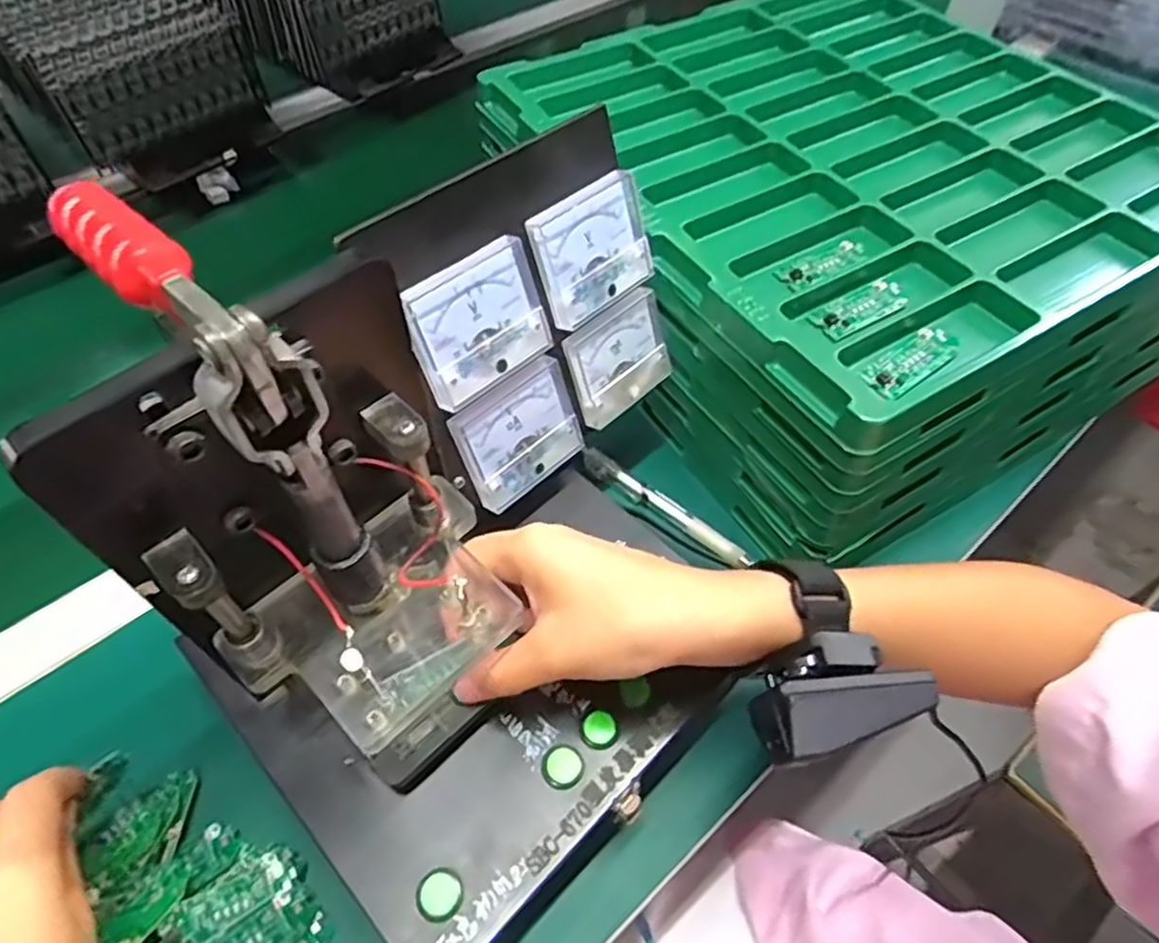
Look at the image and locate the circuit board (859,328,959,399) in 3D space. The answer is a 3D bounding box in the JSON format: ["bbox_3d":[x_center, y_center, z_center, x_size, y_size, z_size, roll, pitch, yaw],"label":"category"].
[{"bbox_3d":[0.168,-0.055,0.358,0.060,0.006,0.023,-32,60,-22],"label":"circuit board"}]

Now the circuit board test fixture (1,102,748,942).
[{"bbox_3d":[-0.016,0.000,0.285,0.270,0.221,0.202,-34,61,-22],"label":"circuit board test fixture"}]

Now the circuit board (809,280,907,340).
[{"bbox_3d":[0.153,-0.088,0.384,0.054,0.004,0.024,-27,59,-19],"label":"circuit board"}]

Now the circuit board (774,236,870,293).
[{"bbox_3d":[0.141,-0.119,0.407,0.060,0.004,0.023,-28,59,-19],"label":"circuit board"}]

